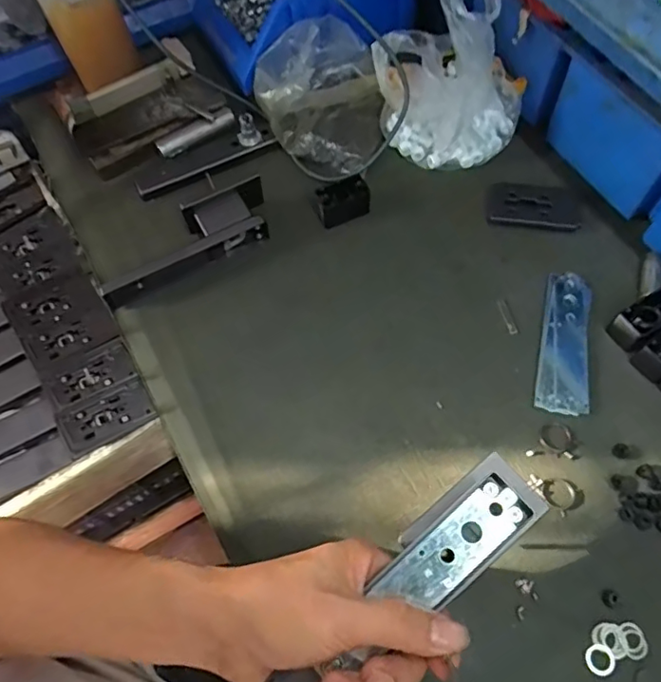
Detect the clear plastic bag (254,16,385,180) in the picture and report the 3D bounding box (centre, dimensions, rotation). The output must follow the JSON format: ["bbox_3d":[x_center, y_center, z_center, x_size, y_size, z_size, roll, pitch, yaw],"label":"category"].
[{"bbox_3d":[-0.011,-0.261,0.586,0.130,0.090,0.133,-1,63,3],"label":"clear plastic bag"}]

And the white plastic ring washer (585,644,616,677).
[{"bbox_3d":[0.186,0.220,0.375,0.021,0.004,0.019,-12,63,-2],"label":"white plastic ring washer"}]

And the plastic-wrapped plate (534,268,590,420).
[{"bbox_3d":[0.210,-0.001,0.487,0.042,0.004,0.141,11,64,9],"label":"plastic-wrapped plate"}]

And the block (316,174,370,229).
[{"bbox_3d":[0.015,-0.142,0.554,0.052,0.036,0.024,-21,64,-7],"label":"block"}]

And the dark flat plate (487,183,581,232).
[{"bbox_3d":[0.205,-0.138,0.549,0.085,0.010,0.058,4,63,6],"label":"dark flat plate"}]

